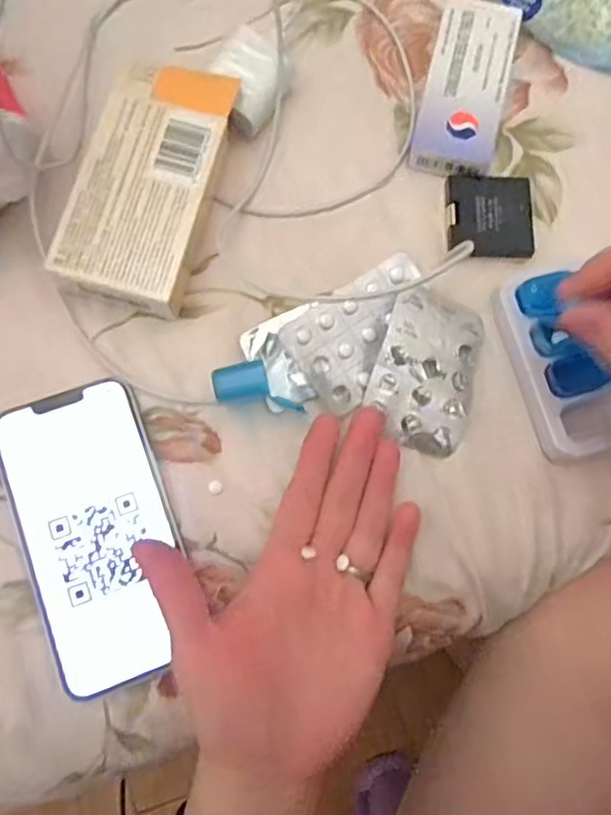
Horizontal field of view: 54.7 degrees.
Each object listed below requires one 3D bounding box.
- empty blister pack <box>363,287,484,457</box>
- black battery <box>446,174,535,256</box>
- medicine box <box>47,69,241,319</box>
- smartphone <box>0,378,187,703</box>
[{"bbox_3d":[0.063,-0.022,0.310,0.054,0.013,0.083,22,80,-14],"label":"empty blister pack"},{"bbox_3d":[0.105,-0.107,0.335,0.047,0.009,0.047,2,76,-1],"label":"black battery"},{"bbox_3d":[-0.082,-0.116,0.317,0.063,0.037,0.130,16,76,3],"label":"medicine box"},{"bbox_3d":[-0.101,0.059,0.289,0.071,0.007,0.143,-21,77,-6],"label":"smartphone"}]

